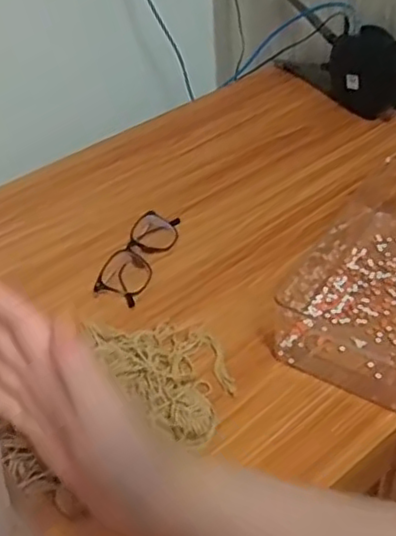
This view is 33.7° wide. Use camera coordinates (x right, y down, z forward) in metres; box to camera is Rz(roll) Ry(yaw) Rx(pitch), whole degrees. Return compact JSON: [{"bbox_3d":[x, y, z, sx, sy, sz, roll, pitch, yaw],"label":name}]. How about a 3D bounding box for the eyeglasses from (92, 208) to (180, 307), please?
[{"bbox_3d":[-0.065,-0.013,0.718,0.048,0.027,0.136,11,44,17],"label":"eyeglasses"}]

